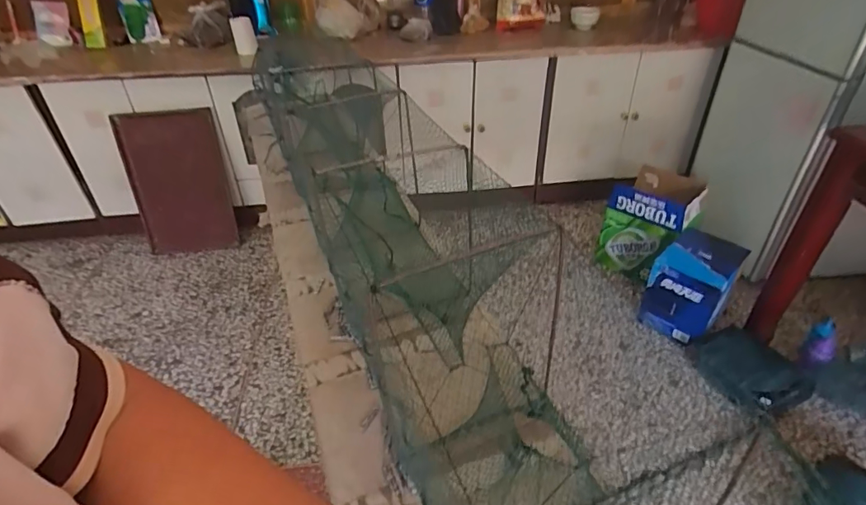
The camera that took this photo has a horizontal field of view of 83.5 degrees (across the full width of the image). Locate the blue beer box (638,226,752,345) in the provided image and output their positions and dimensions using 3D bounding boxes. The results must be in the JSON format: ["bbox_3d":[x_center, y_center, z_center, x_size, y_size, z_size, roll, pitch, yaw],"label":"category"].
[{"bbox_3d":[0.876,0.109,1.652,0.235,0.253,0.283,25,44,31],"label":"blue beer box"}]

